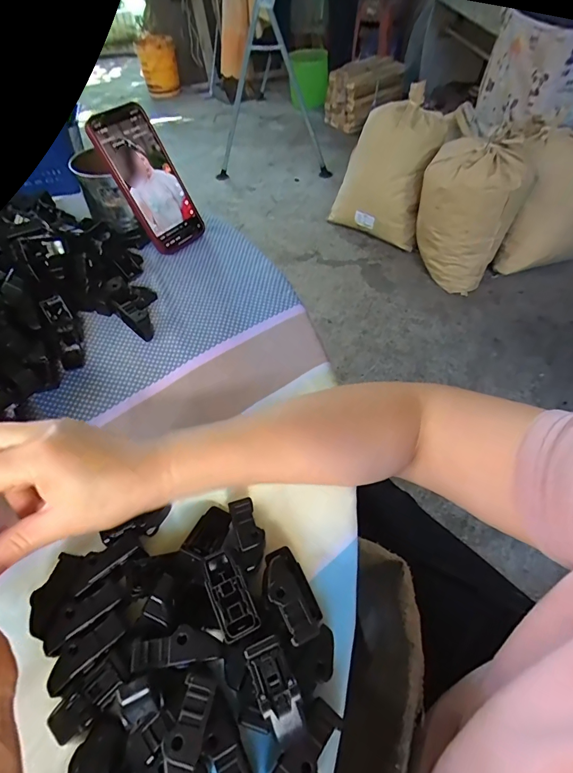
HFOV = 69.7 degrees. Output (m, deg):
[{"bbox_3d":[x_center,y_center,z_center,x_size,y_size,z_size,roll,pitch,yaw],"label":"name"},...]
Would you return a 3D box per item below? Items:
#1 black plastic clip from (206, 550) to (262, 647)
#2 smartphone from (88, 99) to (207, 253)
[{"bbox_3d":[-0.034,0.125,0.247,0.021,0.011,0.049,-22,55,-17],"label":"black plastic clip"},{"bbox_3d":[-0.165,-0.248,0.499,0.018,0.162,0.076,3,40,45],"label":"smartphone"}]

